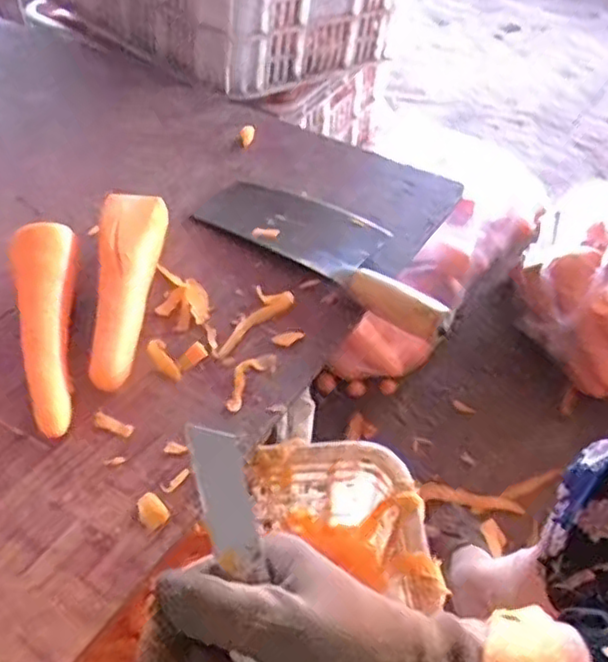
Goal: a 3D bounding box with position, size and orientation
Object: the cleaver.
[{"bbox_3d":[0.025,-0.083,0.603,0.268,0.040,0.103,34,55,24],"label":"cleaver"}]

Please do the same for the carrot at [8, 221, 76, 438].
[{"bbox_3d":[-0.190,-0.004,0.520,0.048,0.044,0.186,-12,50,-13],"label":"carrot"}]

